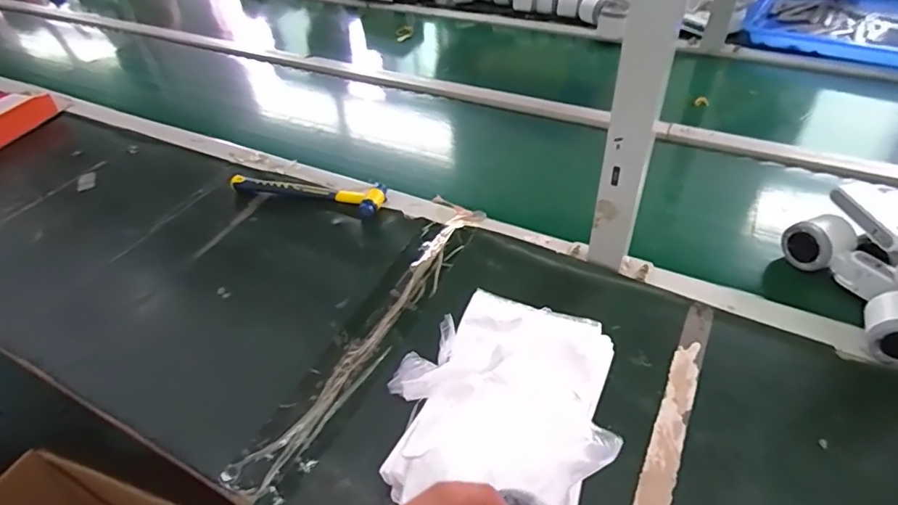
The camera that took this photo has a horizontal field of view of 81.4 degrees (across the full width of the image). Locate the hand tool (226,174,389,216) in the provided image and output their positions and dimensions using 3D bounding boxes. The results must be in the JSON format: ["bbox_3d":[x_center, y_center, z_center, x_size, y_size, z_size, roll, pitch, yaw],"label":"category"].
[{"bbox_3d":[-0.214,-0.094,0.780,0.245,0.022,0.052,10,46,15],"label":"hand tool"}]

